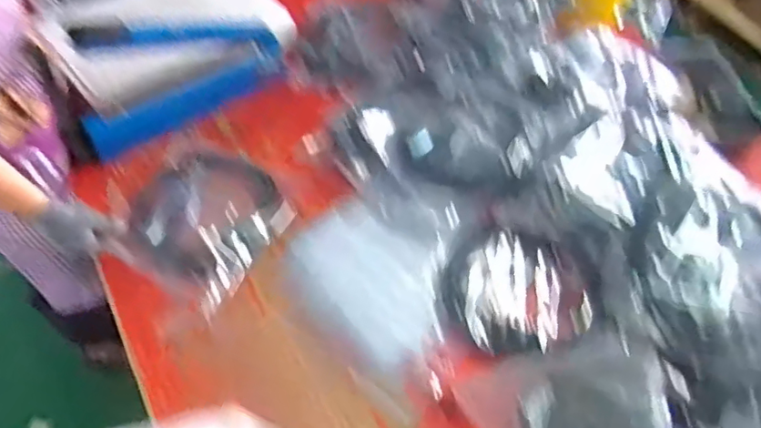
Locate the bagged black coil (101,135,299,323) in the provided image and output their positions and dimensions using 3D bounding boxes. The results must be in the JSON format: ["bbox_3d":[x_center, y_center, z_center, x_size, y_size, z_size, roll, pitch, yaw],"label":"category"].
[{"bbox_3d":[-0.280,-0.006,0.892,0.245,0.033,0.256,25,56,13],"label":"bagged black coil"}]

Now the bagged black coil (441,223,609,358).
[{"bbox_3d":[0.211,0.117,0.840,0.239,0.049,0.206,16,55,6],"label":"bagged black coil"}]

